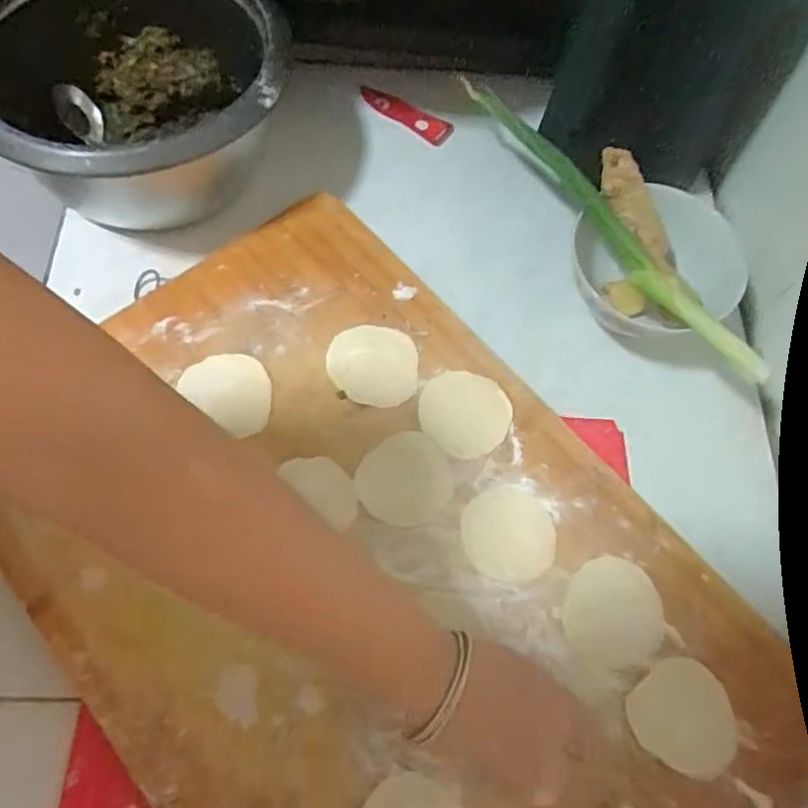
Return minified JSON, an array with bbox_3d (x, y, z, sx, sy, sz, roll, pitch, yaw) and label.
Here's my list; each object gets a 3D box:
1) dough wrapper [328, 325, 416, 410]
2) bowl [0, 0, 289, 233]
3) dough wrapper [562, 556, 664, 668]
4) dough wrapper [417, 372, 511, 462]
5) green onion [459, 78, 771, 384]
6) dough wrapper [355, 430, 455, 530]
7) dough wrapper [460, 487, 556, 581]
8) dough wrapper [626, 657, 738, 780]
[{"bbox_3d":[-0.025,-0.031,0.514,0.068,0.004,0.064,7,65,-1],"label":"dough wrapper"},{"bbox_3d":[-0.228,-0.260,0.575,0.247,0.123,0.255,-2,66,-6],"label":"bowl"},{"bbox_3d":[0.143,0.140,0.452,0.066,0.004,0.069,6,65,-2],"label":"dough wrapper"},{"bbox_3d":[0.046,0.006,0.501,0.066,0.004,0.065,2,66,-4],"label":"dough wrapper"},{"bbox_3d":[0.155,-0.146,0.520,0.030,0.037,0.334,-28,71,-16],"label":"green onion"},{"bbox_3d":[0.002,0.054,0.480,0.069,0.004,0.064,2,66,-4],"label":"dough wrapper"},{"bbox_3d":[0.074,0.092,0.470,0.065,0.004,0.063,6,65,-2],"label":"dough wrapper"},{"bbox_3d":[0.182,0.203,0.428,0.064,0.004,0.067,2,66,-4],"label":"dough wrapper"}]

